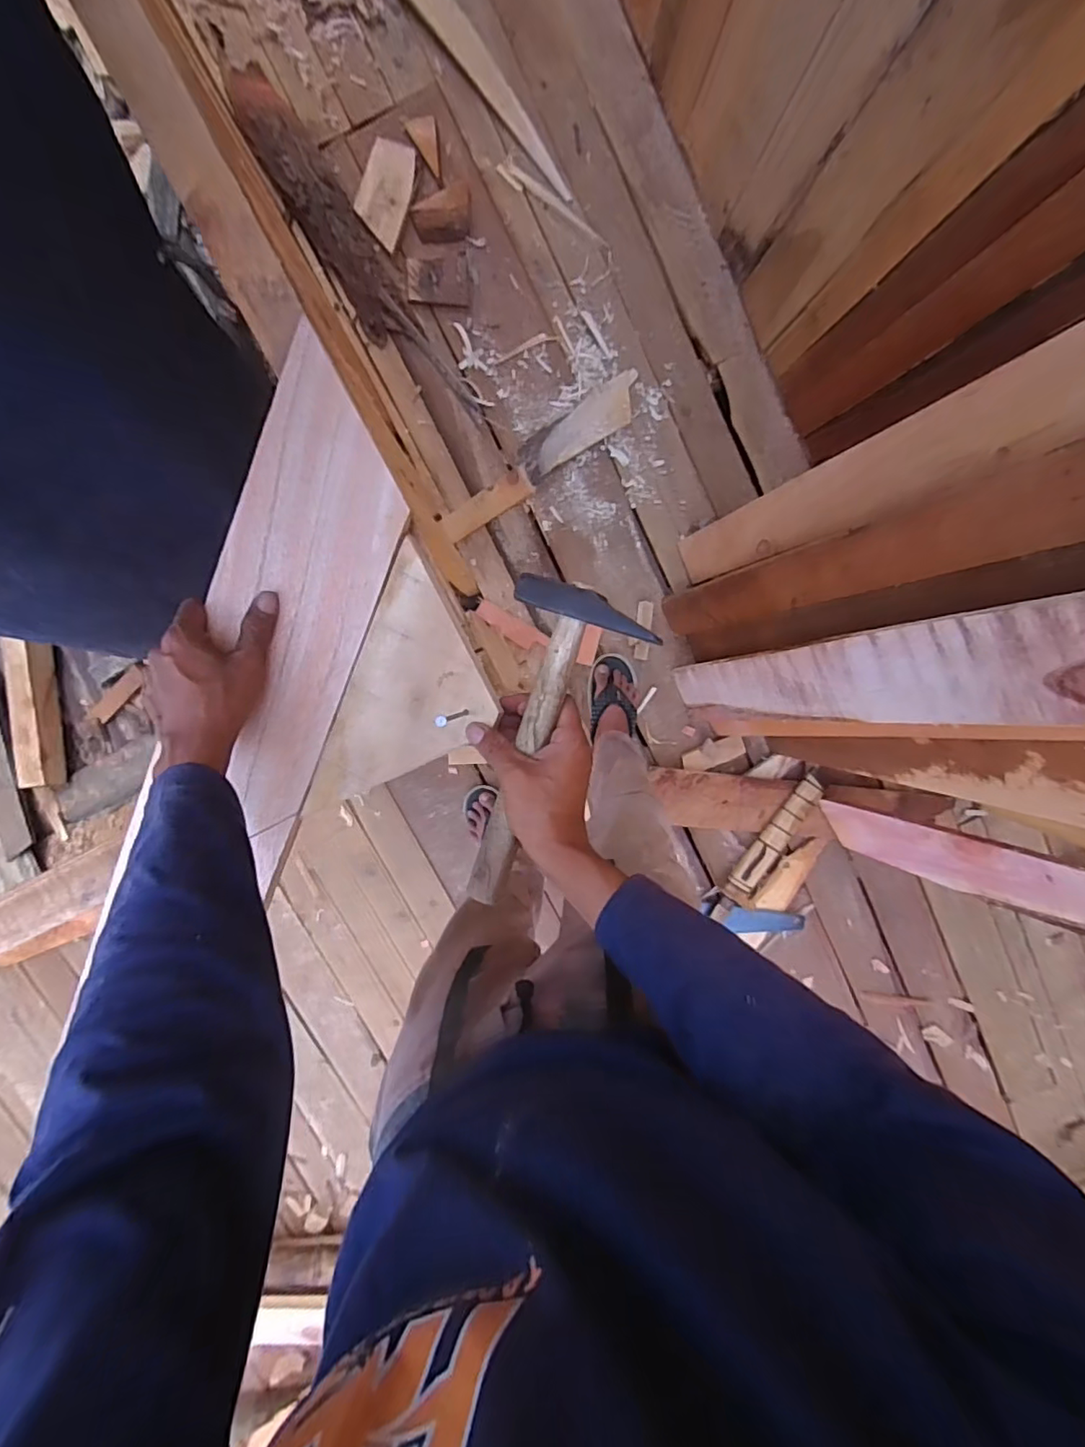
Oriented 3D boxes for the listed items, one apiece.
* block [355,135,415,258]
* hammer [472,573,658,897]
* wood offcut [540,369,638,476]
[{"bbox_3d":[-0.294,-0.996,1.078,0.093,0.031,0.172,19,98,-5],"label":"block"},{"bbox_3d":[-0.002,0.020,0.436,0.113,0.028,0.251,20,99,18],"label":"hammer"},{"bbox_3d":[0.091,-0.604,1.148,0.249,0.013,0.082,-31,98,3],"label":"wood offcut"}]

